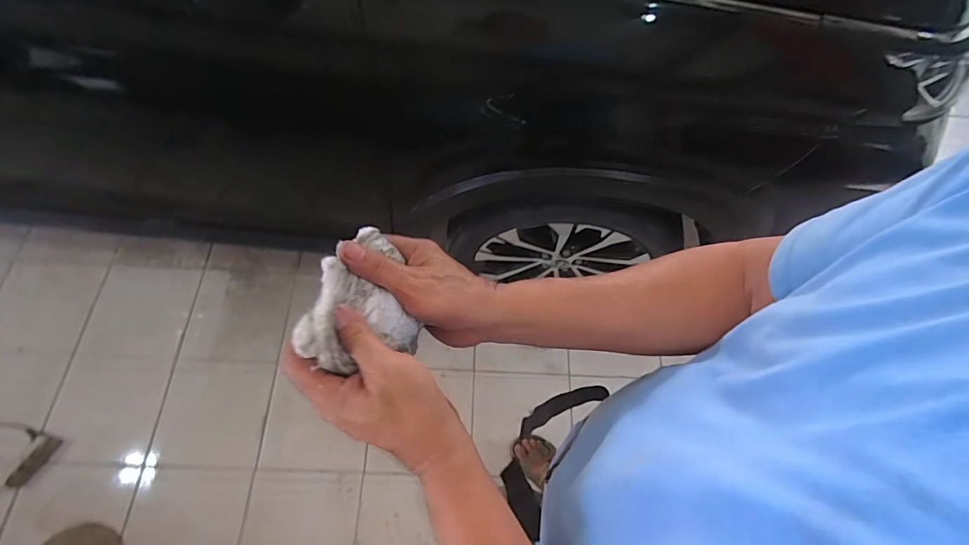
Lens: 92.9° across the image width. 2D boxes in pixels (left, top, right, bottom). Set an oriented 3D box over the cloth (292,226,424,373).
[{"bbox_3d":[-0.089,0.023,0.361,0.072,0.064,0.113,10,64,2],"label":"cloth"}]

